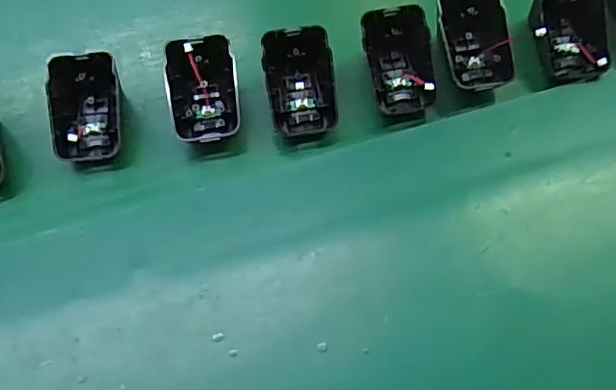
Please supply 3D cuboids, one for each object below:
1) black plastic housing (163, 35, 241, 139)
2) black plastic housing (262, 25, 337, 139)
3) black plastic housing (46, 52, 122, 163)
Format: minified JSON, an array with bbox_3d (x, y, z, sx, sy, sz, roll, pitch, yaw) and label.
[{"bbox_3d":[-0.068,-0.067,0.371,0.044,0.033,0.070,-11,101,-11],"label":"black plastic housing"},{"bbox_3d":[-0.005,-0.074,0.371,0.045,0.035,0.058,-10,65,-5],"label":"black plastic housing"},{"bbox_3d":[-0.144,-0.054,0.366,0.049,0.039,0.063,-6,64,-3],"label":"black plastic housing"}]

